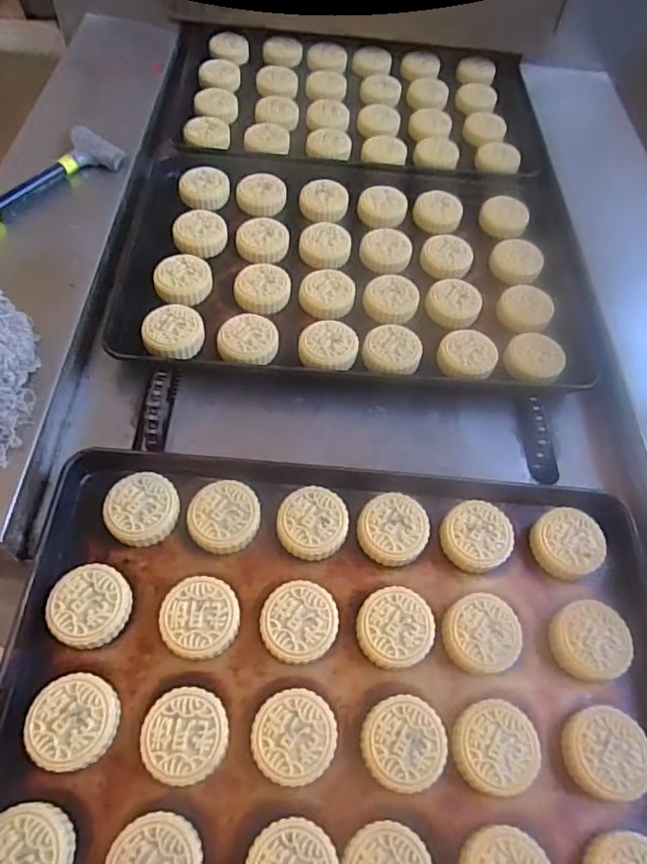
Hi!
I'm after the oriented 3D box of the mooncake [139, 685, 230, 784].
[{"bbox_3d":[-0.116,0.255,0.477,0.070,0.021,0.070,2,63,-5],"label":"mooncake"}]

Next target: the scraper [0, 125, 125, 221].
[{"bbox_3d":[-0.389,-0.310,0.741,0.091,0.057,0.311,23,49,14],"label":"scraper"}]

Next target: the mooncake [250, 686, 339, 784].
[{"bbox_3d":[-0.024,0.258,0.480,0.068,0.023,0.067,3,48,-4],"label":"mooncake"}]

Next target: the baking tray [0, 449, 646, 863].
[{"bbox_3d":[0.021,0.214,0.515,0.581,0.034,0.407,6,59,-2],"label":"baking tray"}]

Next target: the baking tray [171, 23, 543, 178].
[{"bbox_3d":[0.057,-0.582,0.988,0.614,0.042,0.365,1,61,-5],"label":"baking tray"}]

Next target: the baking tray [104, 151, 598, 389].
[{"bbox_3d":[0.045,-0.254,0.793,0.591,0.044,0.426,4,58,-2],"label":"baking tray"}]

